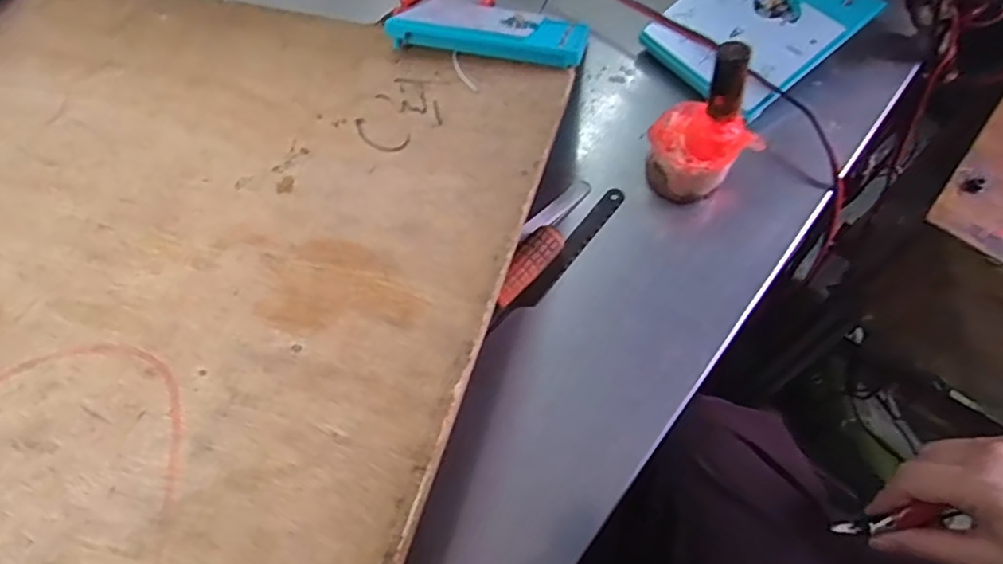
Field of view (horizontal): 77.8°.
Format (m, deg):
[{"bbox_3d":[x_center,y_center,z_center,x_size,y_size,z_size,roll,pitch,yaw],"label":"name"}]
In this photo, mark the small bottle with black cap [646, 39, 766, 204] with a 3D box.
[{"bbox_3d":[0.110,-0.084,0.339,0.052,0.089,0.046,37,73,21],"label":"small bottle with black cap"}]

